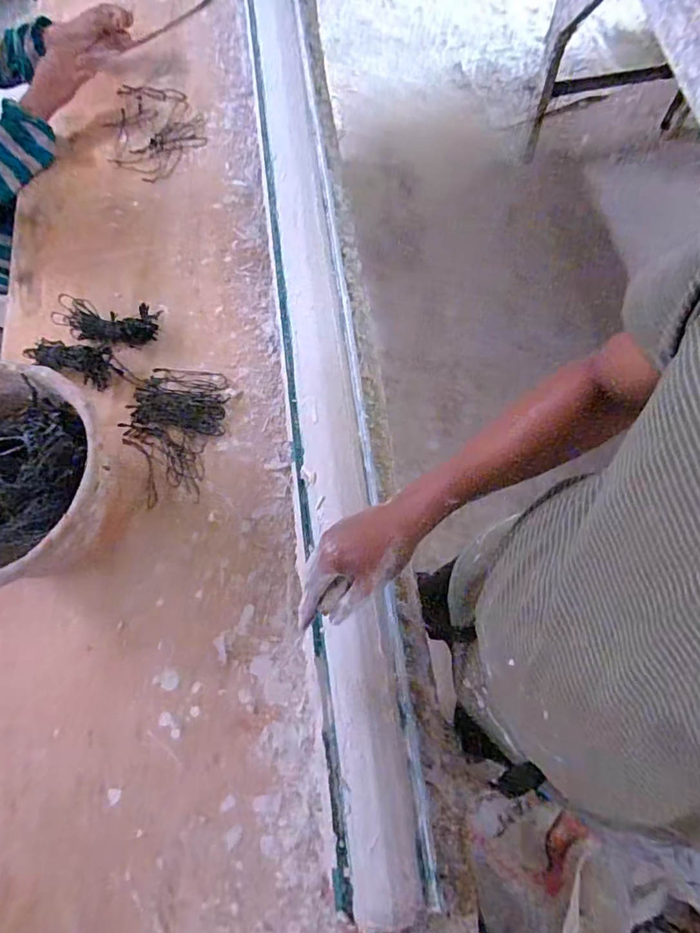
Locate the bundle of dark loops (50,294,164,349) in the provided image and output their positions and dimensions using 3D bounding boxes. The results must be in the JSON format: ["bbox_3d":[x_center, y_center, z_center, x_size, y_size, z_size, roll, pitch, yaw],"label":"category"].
[{"bbox_3d":[-0.397,-0.235,0.809,0.167,0.038,0.084,13,72,5],"label":"bundle of dark loops"}]

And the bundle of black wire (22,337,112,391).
[{"bbox_3d":[-0.433,-0.168,0.770,0.125,0.024,0.062,16,72,-8],"label":"bundle of black wire"}]

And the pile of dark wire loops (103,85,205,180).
[{"bbox_3d":[-0.392,-0.662,0.980,0.230,0.022,0.207,36,75,12],"label":"pile of dark wire loops"}]

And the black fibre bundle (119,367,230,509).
[{"bbox_3d":[-0.269,-0.055,0.755,0.143,0.014,0.210,5,71,3],"label":"black fibre bundle"}]

